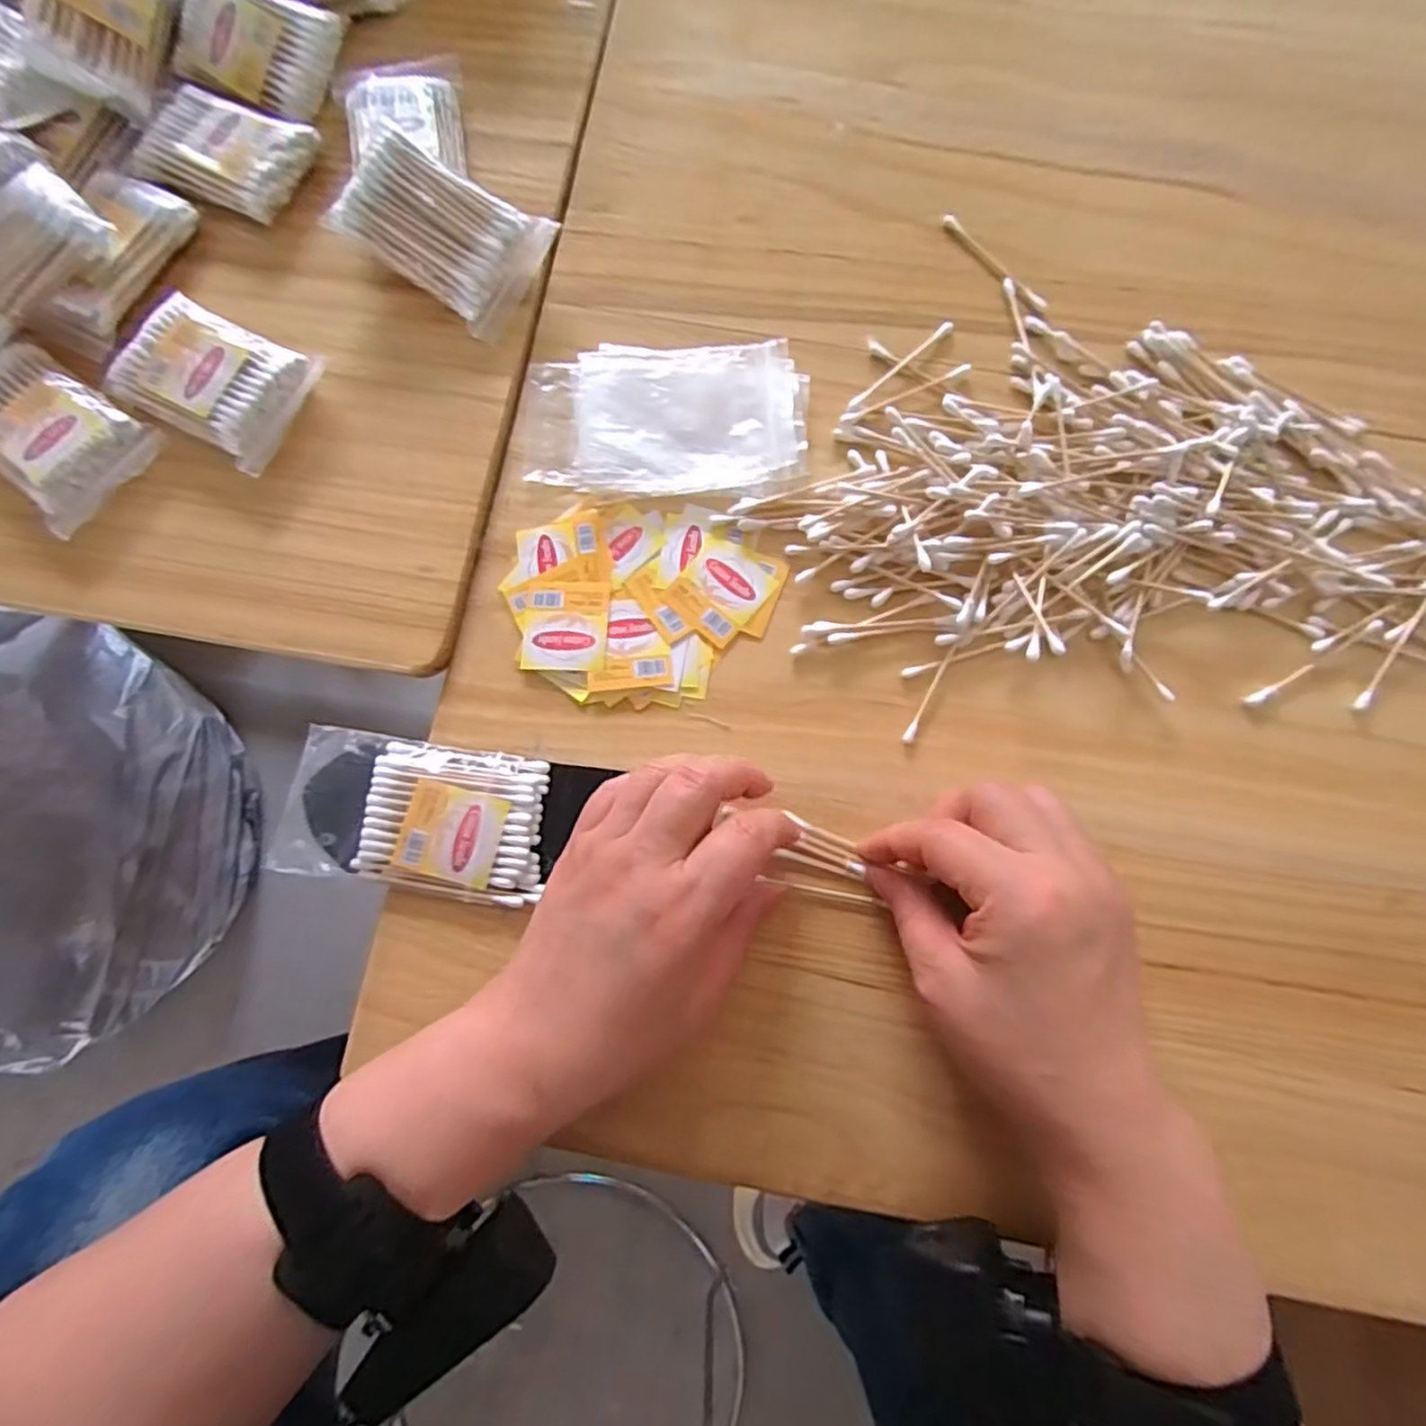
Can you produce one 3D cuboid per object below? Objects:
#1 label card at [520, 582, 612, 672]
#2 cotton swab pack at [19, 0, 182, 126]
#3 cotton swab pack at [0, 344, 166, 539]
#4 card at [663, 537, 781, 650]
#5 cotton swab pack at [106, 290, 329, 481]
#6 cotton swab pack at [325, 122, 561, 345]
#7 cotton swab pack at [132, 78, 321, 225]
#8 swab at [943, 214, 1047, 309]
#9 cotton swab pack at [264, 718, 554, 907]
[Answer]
[{"bbox_3d":[-0.068,-0.040,0.333,0.039,0.004,0.042,4,80,0],"label":"label card"},{"bbox_3d":[-0.298,-0.344,0.349,0.058,0.019,0.083,14,95,-37],"label":"cotton swab pack"},{"bbox_3d":[-0.312,-0.131,0.337,0.085,0.018,0.059,36,81,6],"label":"cotton swab pack"},{"bbox_3d":[0.003,-0.057,0.337,0.038,0.004,0.043,38,82,6],"label":"card"},{"bbox_3d":[-0.238,-0.160,0.343,0.086,0.015,0.060,27,80,4],"label":"cotton swab pack"},{"bbox_3d":[-0.128,-0.230,0.346,0.087,0.017,0.060,31,89,-12],"label":"cotton swab pack"},{"bbox_3d":[-0.248,-0.286,0.364,0.076,0.017,0.056,23,80,4],"label":"cotton swab pack"},{"bbox_3d":[0.143,-0.229,0.366,0.008,0.005,0.069,-39,82,-7],"label":"swab"},{"bbox_3d":[-0.131,0.044,0.315,0.114,0.012,0.063,9,80,1],"label":"cotton swab pack"}]

